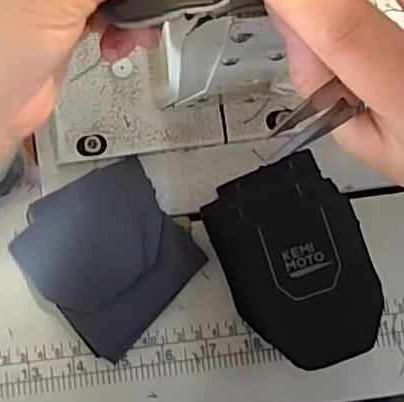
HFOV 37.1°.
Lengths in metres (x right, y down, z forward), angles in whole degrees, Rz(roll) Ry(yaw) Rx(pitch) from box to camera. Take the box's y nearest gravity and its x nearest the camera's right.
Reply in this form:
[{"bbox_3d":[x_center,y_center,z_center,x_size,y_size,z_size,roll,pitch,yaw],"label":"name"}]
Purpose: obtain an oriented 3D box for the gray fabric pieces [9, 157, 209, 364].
[{"bbox_3d":[-0.054,0.031,0.348,0.087,0.015,0.095,-35,82,-8],"label":"gray fabric pieces"}]

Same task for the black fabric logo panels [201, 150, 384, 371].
[{"bbox_3d":[0.049,0.033,0.332,0.070,0.046,0.112,-21,80,-5],"label":"black fabric logo panels"}]

